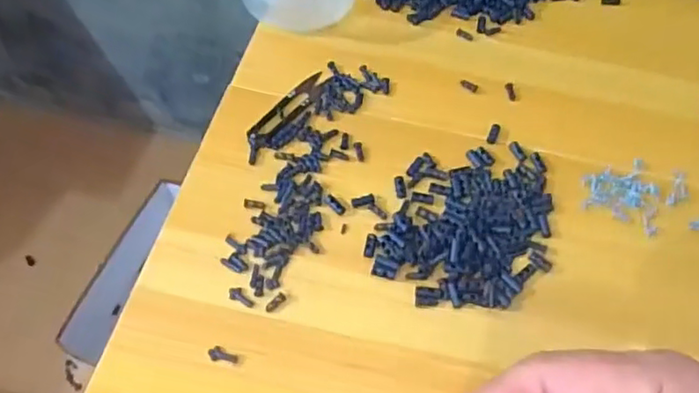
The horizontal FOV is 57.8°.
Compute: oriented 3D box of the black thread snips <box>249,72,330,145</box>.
[{"bbox_3d":[-0.052,-0.077,0.550,0.025,0.005,0.094,33,64,17],"label":"black thread snips"}]

